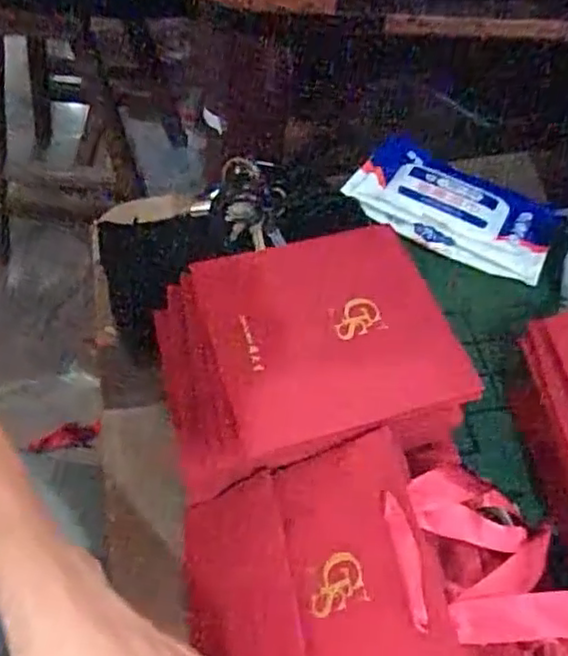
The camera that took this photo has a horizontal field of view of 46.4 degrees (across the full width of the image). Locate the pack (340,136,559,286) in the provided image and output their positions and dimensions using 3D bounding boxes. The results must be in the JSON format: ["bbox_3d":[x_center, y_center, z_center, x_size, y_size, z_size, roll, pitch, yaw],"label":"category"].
[{"bbox_3d":[0.139,-0.099,0.548,0.163,0.021,0.099,29,58,16],"label":"pack"}]

